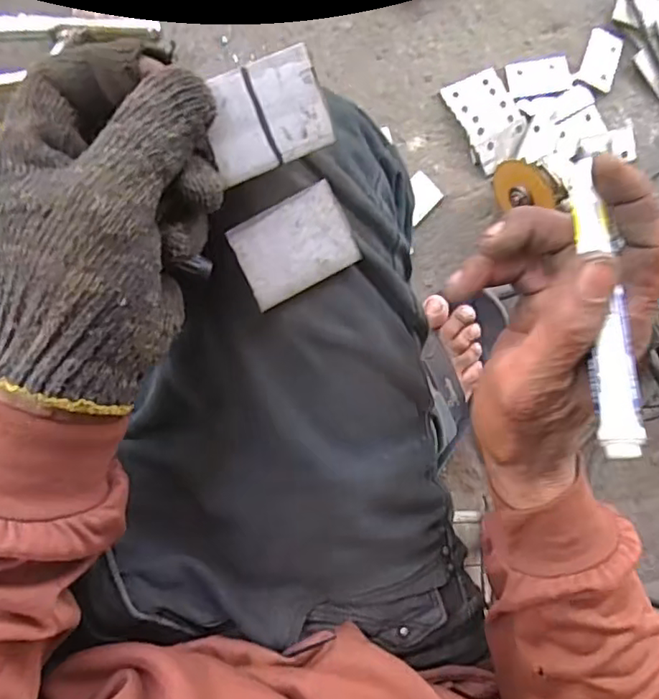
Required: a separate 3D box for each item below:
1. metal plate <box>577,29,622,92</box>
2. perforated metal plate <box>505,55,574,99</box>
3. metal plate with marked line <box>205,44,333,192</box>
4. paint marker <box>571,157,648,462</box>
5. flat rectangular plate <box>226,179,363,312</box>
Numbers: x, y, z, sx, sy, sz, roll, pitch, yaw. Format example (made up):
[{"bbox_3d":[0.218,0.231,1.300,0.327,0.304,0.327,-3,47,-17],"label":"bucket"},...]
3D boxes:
[{"bbox_3d":[0.318,-0.340,0.669,0.041,0.004,0.068,20,85,0],"label":"metal plate"},{"bbox_3d":[0.241,-0.314,0.656,0.075,0.004,0.042,-14,84,-5],"label":"perforated metal plate"},{"bbox_3d":[-0.025,-0.095,0.231,0.048,0.004,0.039,-25,115,-6],"label":"metal plate with marked line"},{"bbox_3d":[0.109,-0.019,0.228,0.014,0.010,0.122,-1,75,-7],"label":"paint marker"},{"bbox_3d":[-0.016,-0.047,0.261,0.052,0.004,0.039,-28,107,-2],"label":"flat rectangular plate"}]

